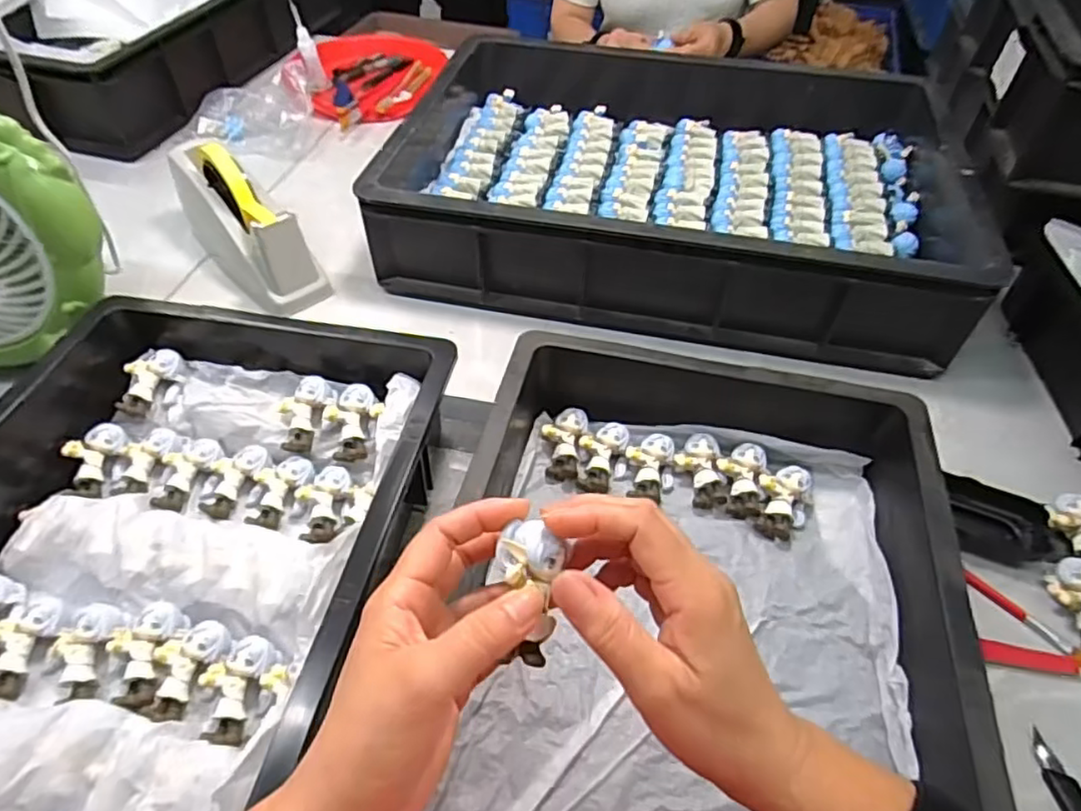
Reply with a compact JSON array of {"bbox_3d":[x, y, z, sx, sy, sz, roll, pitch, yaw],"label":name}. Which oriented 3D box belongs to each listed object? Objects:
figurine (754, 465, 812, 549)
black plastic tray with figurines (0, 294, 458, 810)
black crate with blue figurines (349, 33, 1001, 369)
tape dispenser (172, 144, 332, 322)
[{"bbox_3d":[0.190,0.075,0.504,0.038,0.024,0.062,9,49,7],"label":"figurine"},{"bbox_3d":[-0.273,0.106,0.423,0.353,0.087,0.472,11,49,8],"label":"black plastic tray with figurines"},{"bbox_3d":[0.141,-0.276,0.739,0.606,0.129,0.424,10,49,8],"label":"black crate with blue figurines"},{"bbox_3d":[-0.313,-0.196,0.683,0.069,0.120,0.194,-35,58,-27],"label":"tape dispenser"}]

